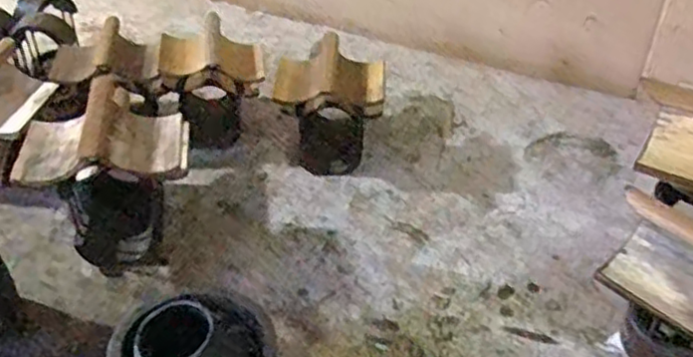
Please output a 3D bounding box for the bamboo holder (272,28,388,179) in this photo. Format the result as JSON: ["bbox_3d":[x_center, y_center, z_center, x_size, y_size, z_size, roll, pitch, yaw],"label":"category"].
[{"bbox_3d":[-0.015,-0.071,0.716,0.114,0.126,0.087,3,40,6],"label":"bamboo holder"}]

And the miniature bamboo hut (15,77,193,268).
[{"bbox_3d":[-0.209,-0.001,0.616,0.131,0.150,0.108,-9,40,-8],"label":"miniature bamboo hut"}]

